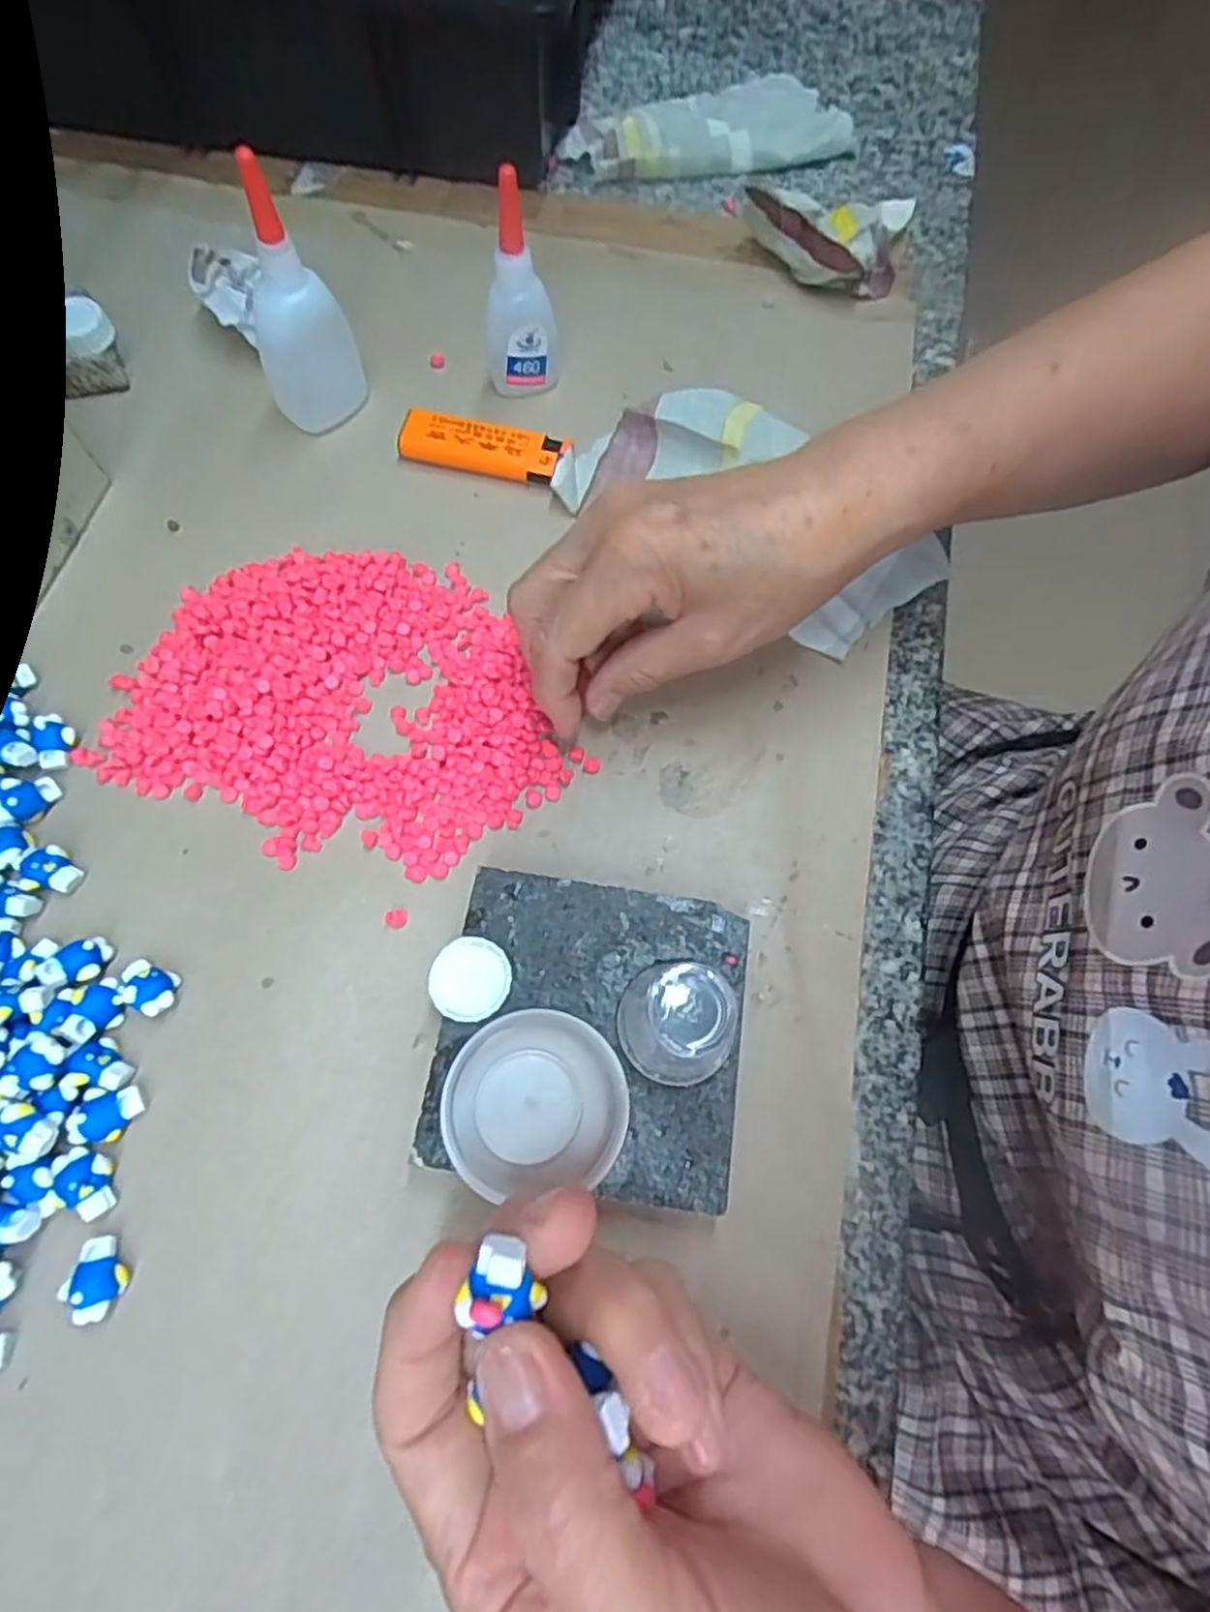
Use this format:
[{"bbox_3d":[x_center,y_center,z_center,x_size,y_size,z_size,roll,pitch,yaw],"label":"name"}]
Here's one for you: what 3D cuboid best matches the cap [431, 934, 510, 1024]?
[{"bbox_3d":[-0.045,0.057,0.246,0.026,0.004,0.027,2,67,-4],"label":"cap"}]

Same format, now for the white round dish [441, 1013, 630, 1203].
[{"bbox_3d":[-0.020,0.085,0.218,0.053,0.040,0.049,1,68,-2],"label":"white round dish"}]

